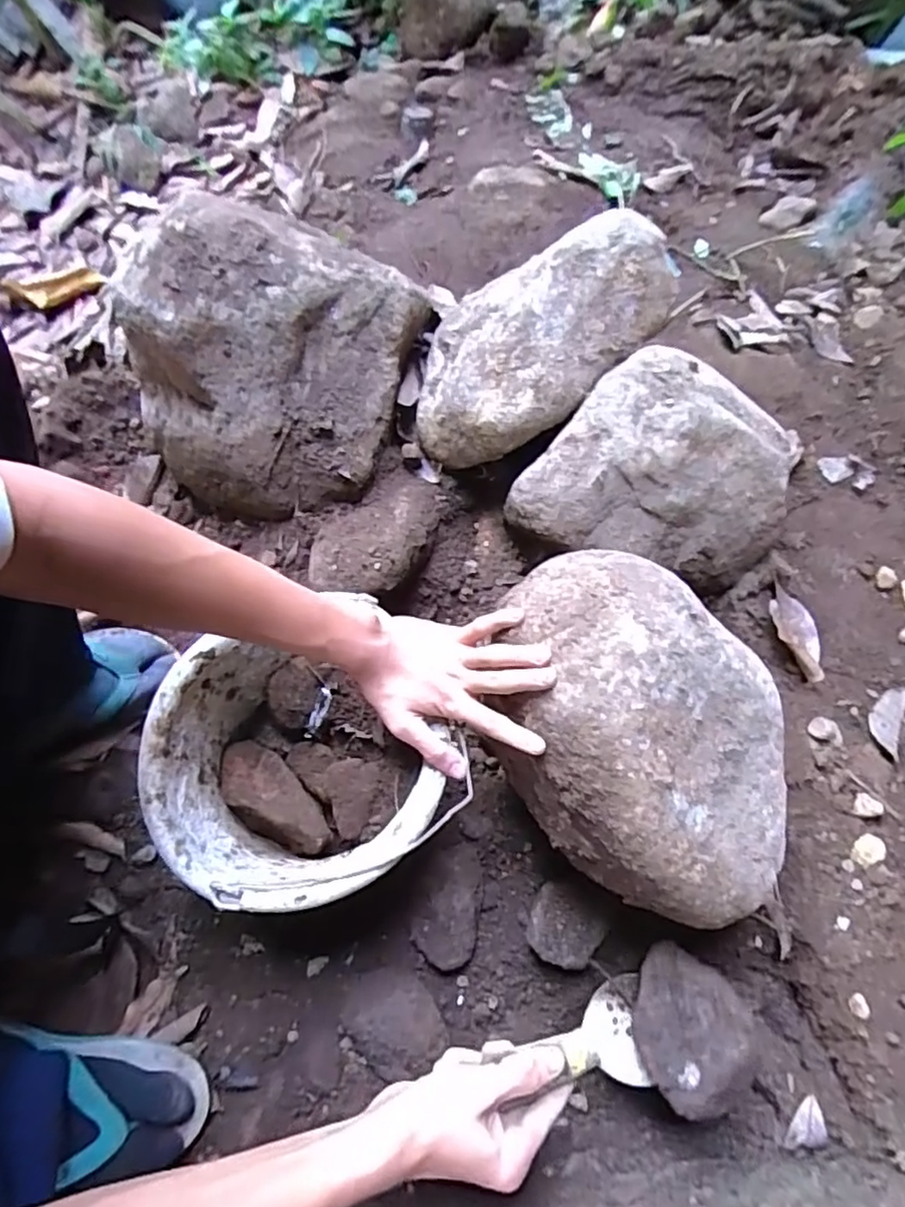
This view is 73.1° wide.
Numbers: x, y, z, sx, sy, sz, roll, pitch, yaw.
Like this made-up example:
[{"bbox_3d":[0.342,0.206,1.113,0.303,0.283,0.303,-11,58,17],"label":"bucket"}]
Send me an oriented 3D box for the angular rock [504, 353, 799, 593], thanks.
[{"bbox_3d":[0.201,-0.125,0.597,0.238,0.143,0.199,31,70,11],"label":"angular rock"}]

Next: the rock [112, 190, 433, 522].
[{"bbox_3d":[-0.192,-0.265,0.647,0.263,0.200,0.277,17,68,6],"label":"rock"}]

